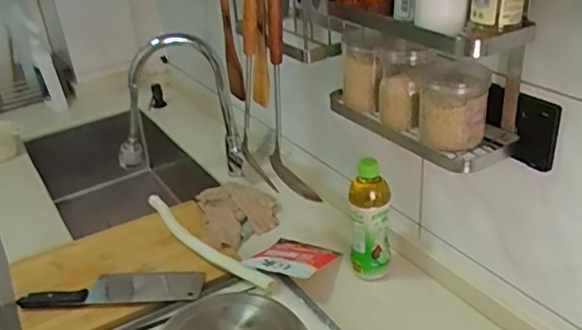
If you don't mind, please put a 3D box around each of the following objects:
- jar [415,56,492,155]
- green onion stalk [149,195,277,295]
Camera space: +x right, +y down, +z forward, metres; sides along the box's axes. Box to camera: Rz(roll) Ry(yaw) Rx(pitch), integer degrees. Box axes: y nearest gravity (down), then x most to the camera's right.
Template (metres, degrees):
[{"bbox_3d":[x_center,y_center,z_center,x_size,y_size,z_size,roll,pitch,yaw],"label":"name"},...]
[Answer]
[{"bbox_3d":[0.196,-0.074,0.693,0.083,0.094,0.071,2,31,13],"label":"jar"},{"bbox_3d":[-0.159,0.136,1.007,0.040,0.030,0.361,-29,37,-35],"label":"green onion stalk"}]

